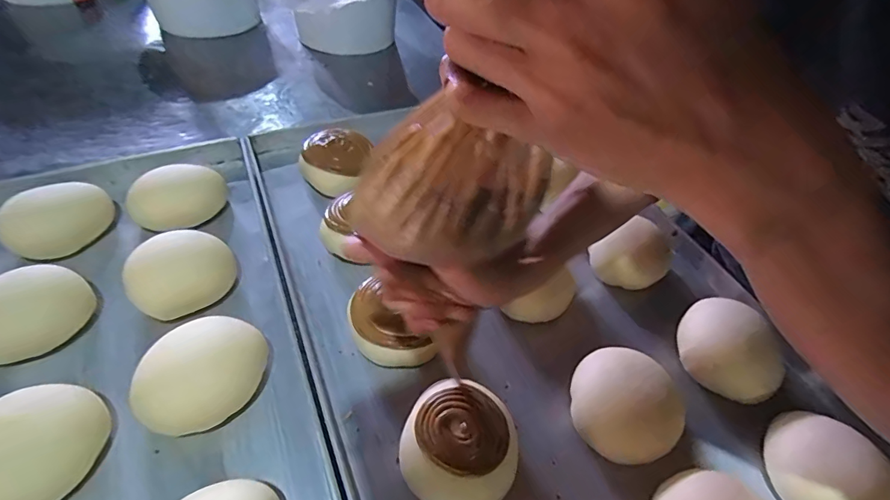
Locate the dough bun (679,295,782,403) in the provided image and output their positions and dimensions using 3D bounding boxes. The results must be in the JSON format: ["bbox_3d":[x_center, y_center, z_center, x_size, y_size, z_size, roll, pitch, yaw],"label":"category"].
[{"bbox_3d":[0.275,0.096,0.430,0.085,0.057,0.094,-27,57,-26],"label":"dough bun"}]

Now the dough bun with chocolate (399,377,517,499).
[{"bbox_3d":[0.008,0.156,0.342,0.084,0.058,0.094,19,50,10],"label":"dough bun with chocolate"}]

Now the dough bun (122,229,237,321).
[{"bbox_3d":[-0.263,0.020,0.441,0.096,0.050,0.083,-32,59,-29],"label":"dough bun"}]

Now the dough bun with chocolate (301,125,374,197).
[{"bbox_3d":[-0.140,-0.118,0.575,0.092,0.058,0.094,3,49,-4],"label":"dough bun with chocolate"}]

